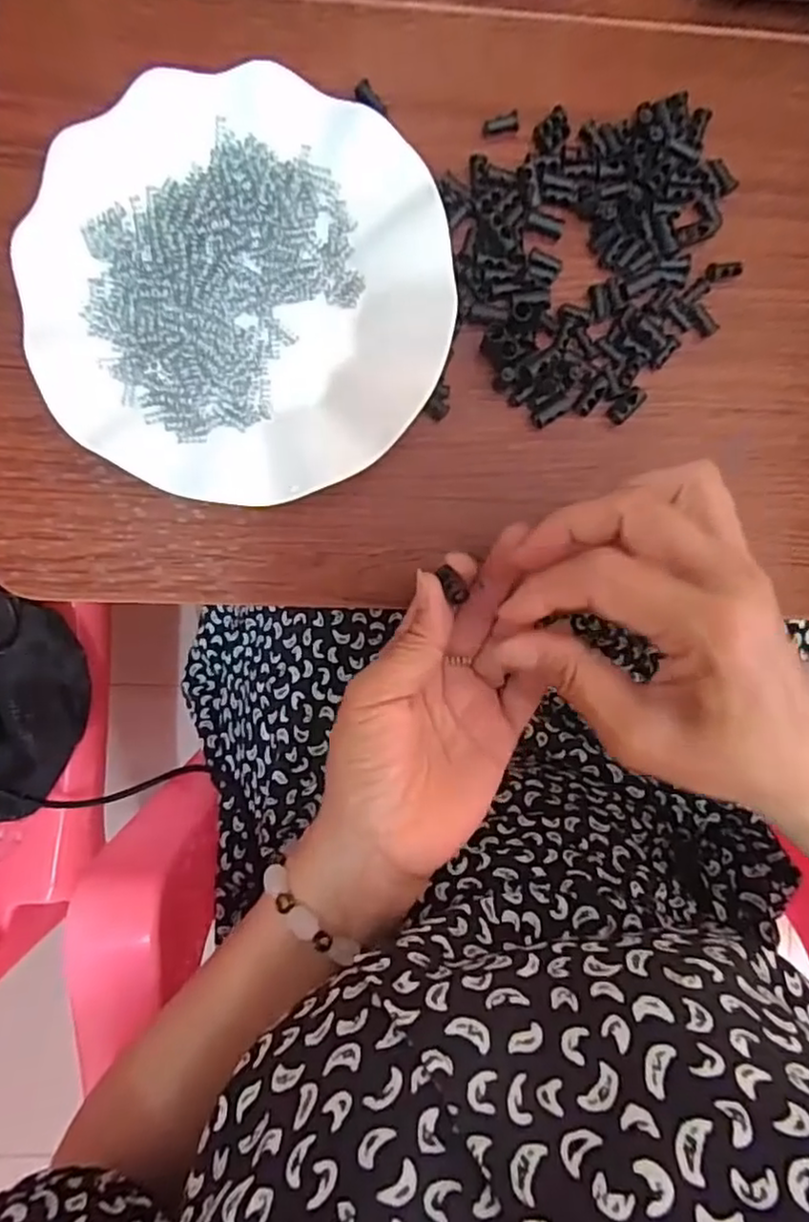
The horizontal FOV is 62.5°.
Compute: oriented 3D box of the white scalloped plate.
[{"bbox_3d":[-0.073,-0.144,0.304,0.182,0.021,0.178,0,91,-4],"label":"white scalloped plate"}]

